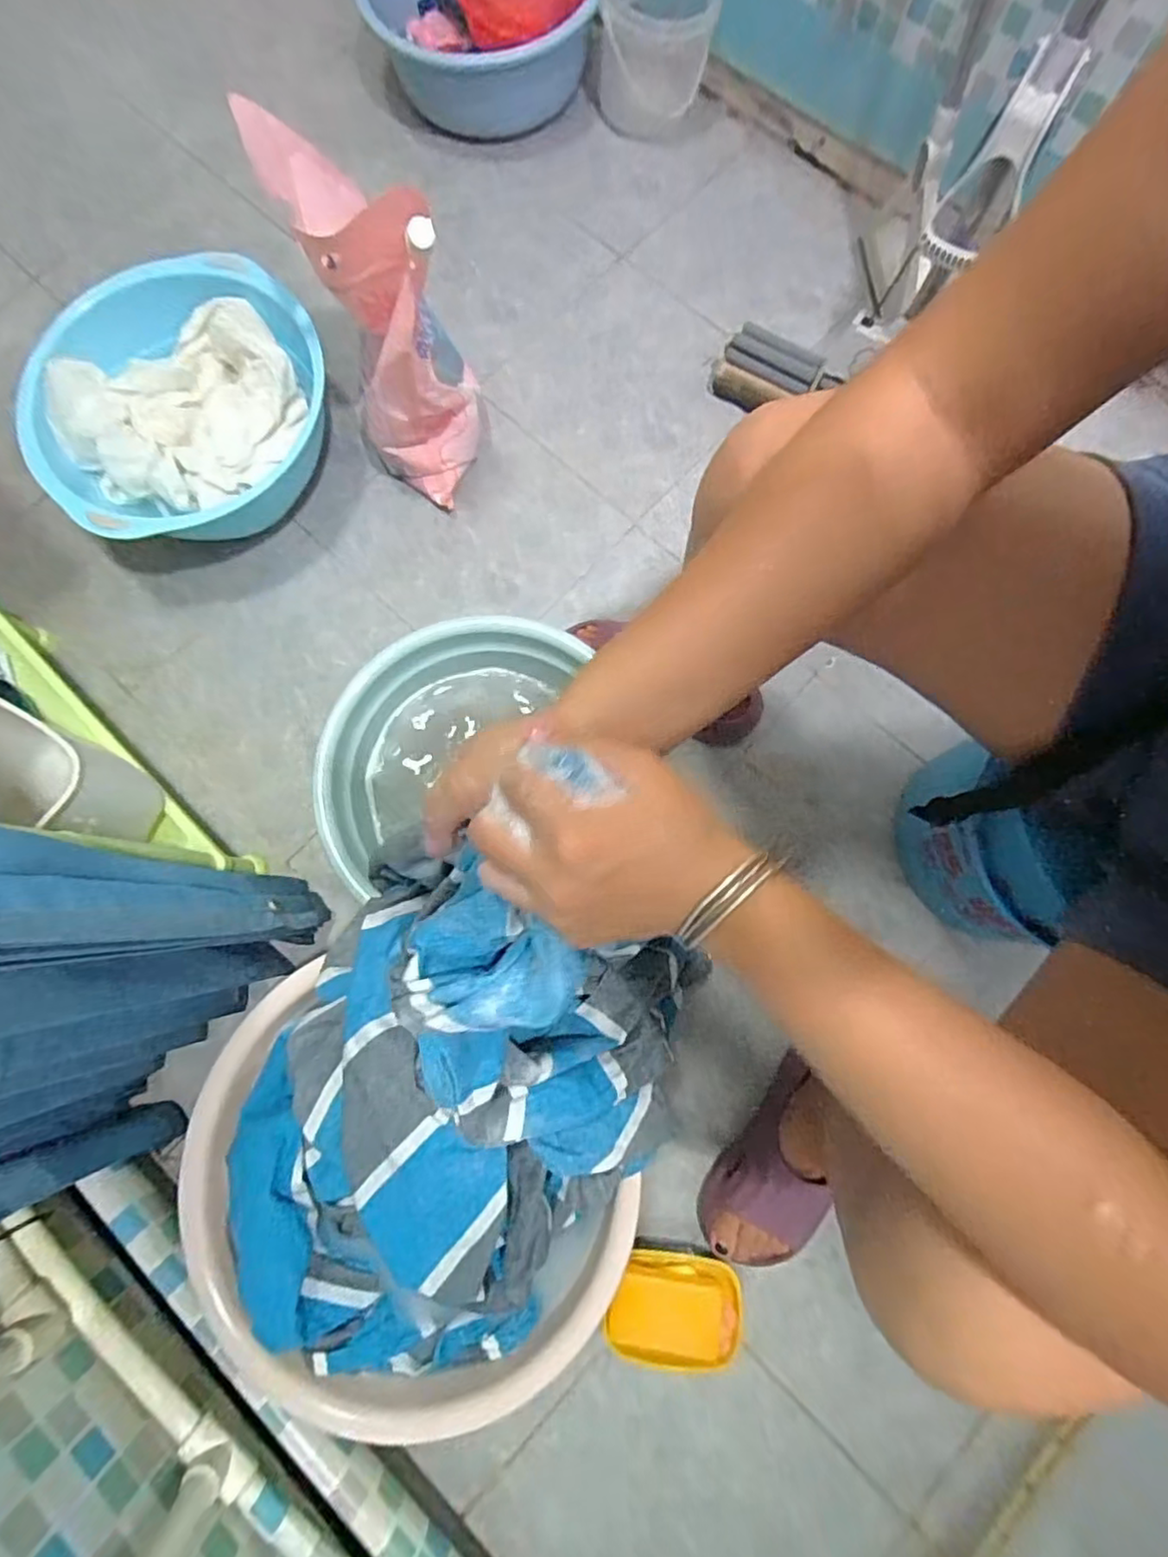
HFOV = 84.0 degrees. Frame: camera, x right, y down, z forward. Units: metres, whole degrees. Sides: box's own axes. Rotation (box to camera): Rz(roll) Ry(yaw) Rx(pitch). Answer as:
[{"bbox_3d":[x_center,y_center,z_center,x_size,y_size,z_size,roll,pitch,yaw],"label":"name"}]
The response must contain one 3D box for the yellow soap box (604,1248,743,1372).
[{"bbox_3d":[0.085,0.503,0.624,0.125,0.048,0.088,6,77,2],"label":"yellow soap box"}]

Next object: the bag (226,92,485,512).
[{"bbox_3d":[-0.207,-0.493,0.722,0.149,0.308,0.215,-21,78,-4],"label":"bag"}]

